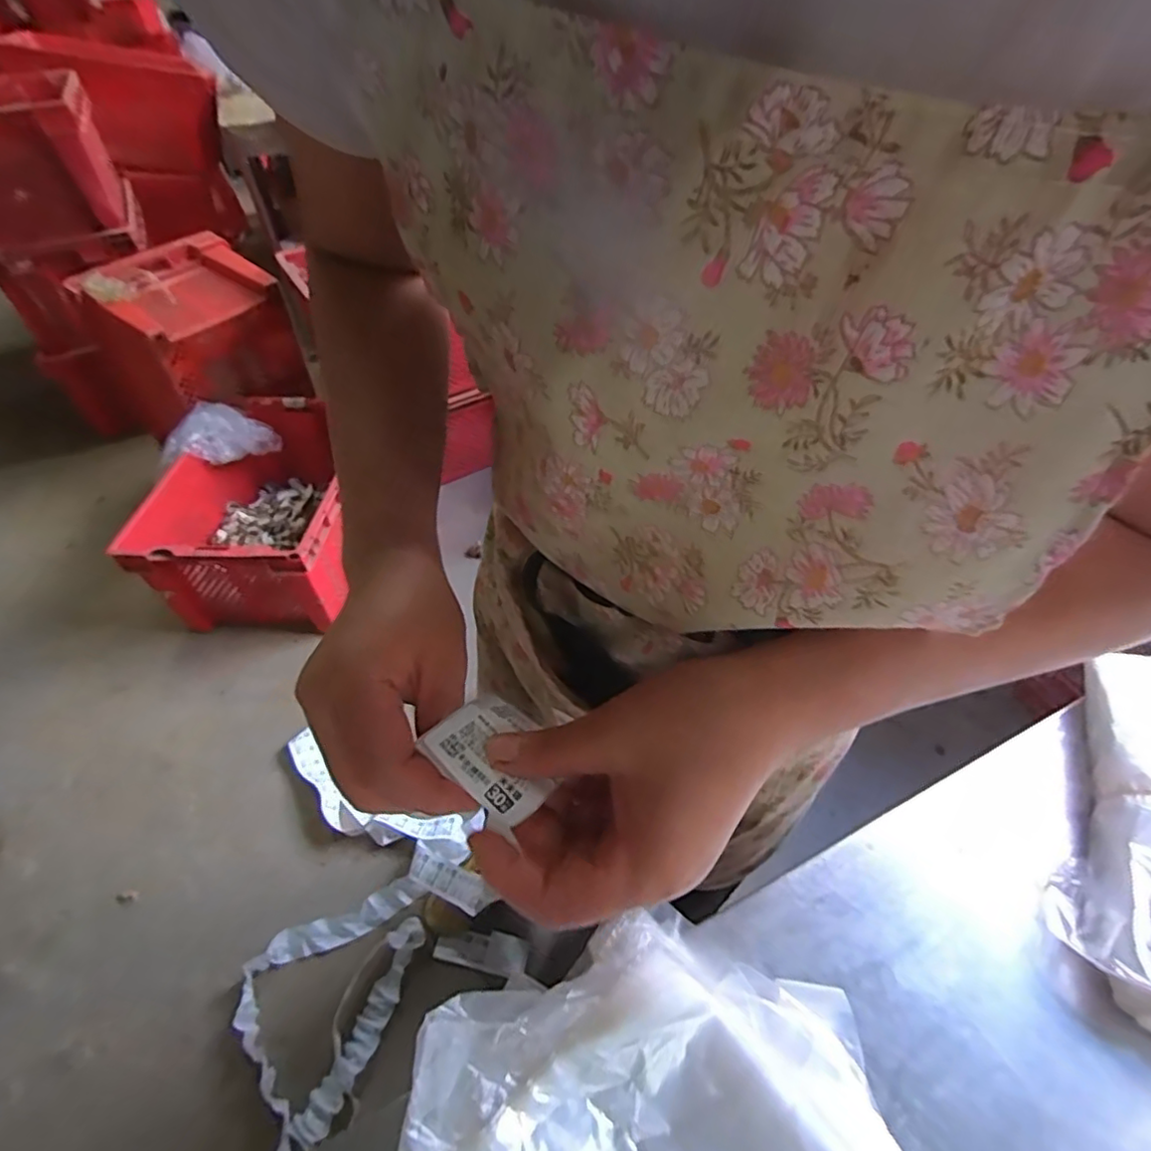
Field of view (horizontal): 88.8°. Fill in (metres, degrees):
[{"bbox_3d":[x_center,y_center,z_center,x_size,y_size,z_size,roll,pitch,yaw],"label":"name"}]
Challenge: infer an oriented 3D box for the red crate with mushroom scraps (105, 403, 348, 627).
[{"bbox_3d":[-0.757,-0.148,1.479,0.452,0.277,0.589,-4,48,-3],"label":"red crate with mushroom scraps"}]

